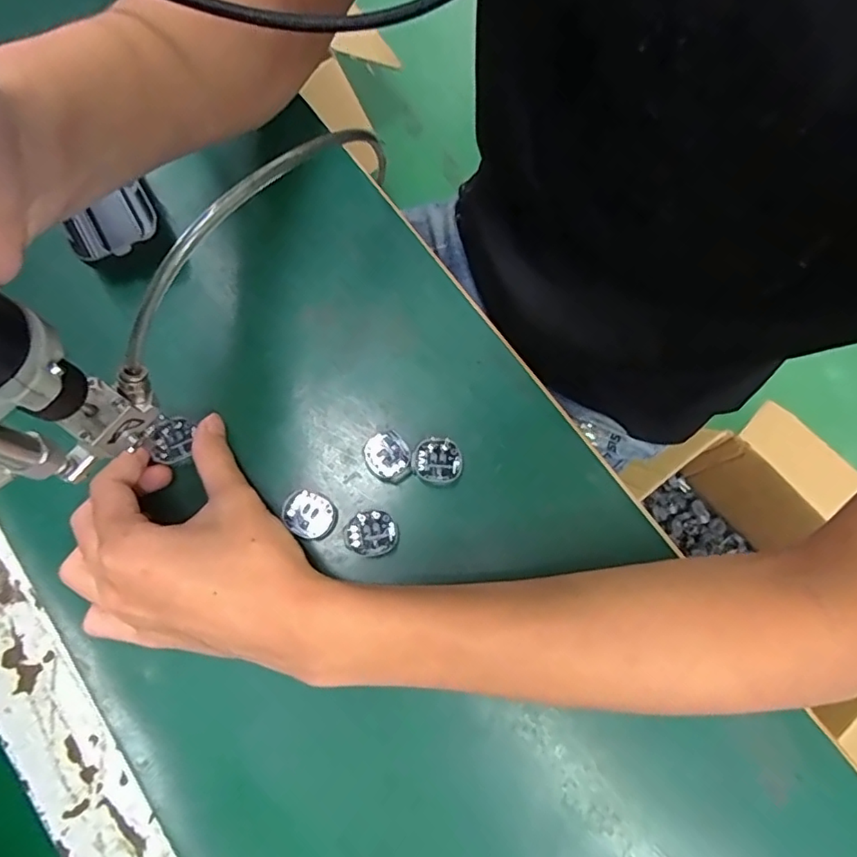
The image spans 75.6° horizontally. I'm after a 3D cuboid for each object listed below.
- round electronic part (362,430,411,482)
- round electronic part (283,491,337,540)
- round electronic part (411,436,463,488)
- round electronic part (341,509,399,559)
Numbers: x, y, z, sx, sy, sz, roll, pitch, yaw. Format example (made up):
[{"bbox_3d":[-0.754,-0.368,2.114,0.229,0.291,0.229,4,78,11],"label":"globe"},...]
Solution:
[{"bbox_3d":[-0.024,0.015,0.313,0.024,0.004,0.027,-40,81,-9],"label":"round electronic part"},{"bbox_3d":[-0.066,0.047,0.304,0.028,0.006,0.024,39,79,8],"label":"round electronic part"},{"bbox_3d":[0.005,0.018,0.312,0.027,0.004,0.027,41,79,8],"label":"round electronic part"},{"bbox_3d":[-0.031,0.058,0.301,0.026,0.004,0.026,0,77,-1],"label":"round electronic part"}]

